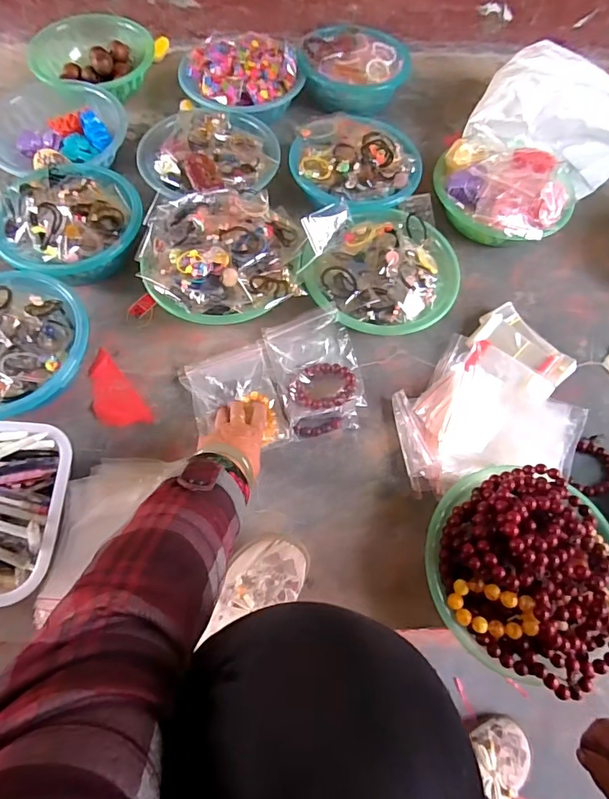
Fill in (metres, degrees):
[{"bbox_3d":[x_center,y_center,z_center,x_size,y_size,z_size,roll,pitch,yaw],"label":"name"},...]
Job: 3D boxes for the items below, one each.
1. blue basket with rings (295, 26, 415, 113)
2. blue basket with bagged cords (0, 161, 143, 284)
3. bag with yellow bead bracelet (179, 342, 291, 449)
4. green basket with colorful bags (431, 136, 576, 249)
[{"bbox_3d":[0.099,-0.663,0.949,0.212,0.092,0.177,18,65,5],"label":"blue basket with rings"},{"bbox_3d":[-0.375,-0.284,0.744,0.213,0.104,0.220,1,65,-3],"label":"blue basket with bagged cords"},{"bbox_3d":[-0.100,-0.002,0.670,0.125,0.020,0.160,-17,67,-11],"label":"bag with yellow bead bracelet"},{"bbox_3d":[0.347,-0.361,0.815,0.232,0.111,0.209,32,67,11],"label":"green basket with colorful bags"}]

